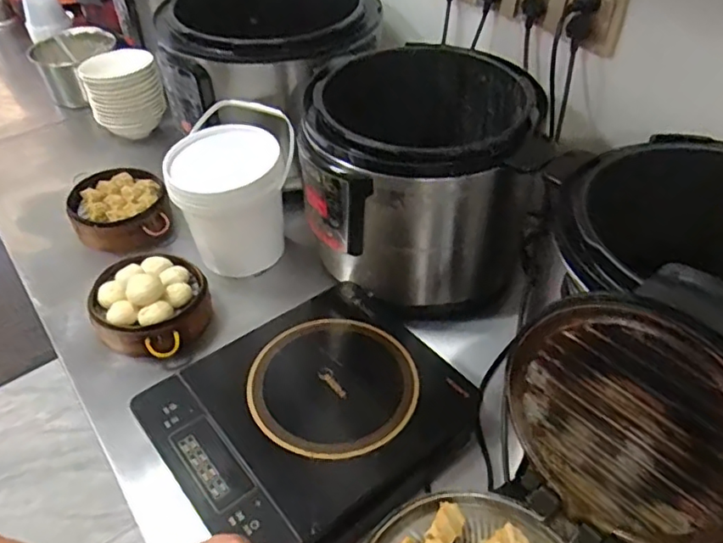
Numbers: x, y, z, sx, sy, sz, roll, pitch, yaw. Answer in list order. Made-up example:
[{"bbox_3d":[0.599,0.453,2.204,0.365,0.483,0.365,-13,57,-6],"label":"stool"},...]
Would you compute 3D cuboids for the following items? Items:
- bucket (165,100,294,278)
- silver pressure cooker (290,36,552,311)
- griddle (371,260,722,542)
[{"bbox_3d":[-0.214,-0.128,0.980,0.179,0.188,0.214,-6,44,-5],"label":"bucket"},{"bbox_3d":[0.082,-0.148,0.914,0.327,0.268,0.317,-1,43,0],"label":"silver pressure cooker"},{"bbox_3d":[0.162,0.206,0.498,0.366,0.273,0.232,-32,51,-28],"label":"griddle"}]

